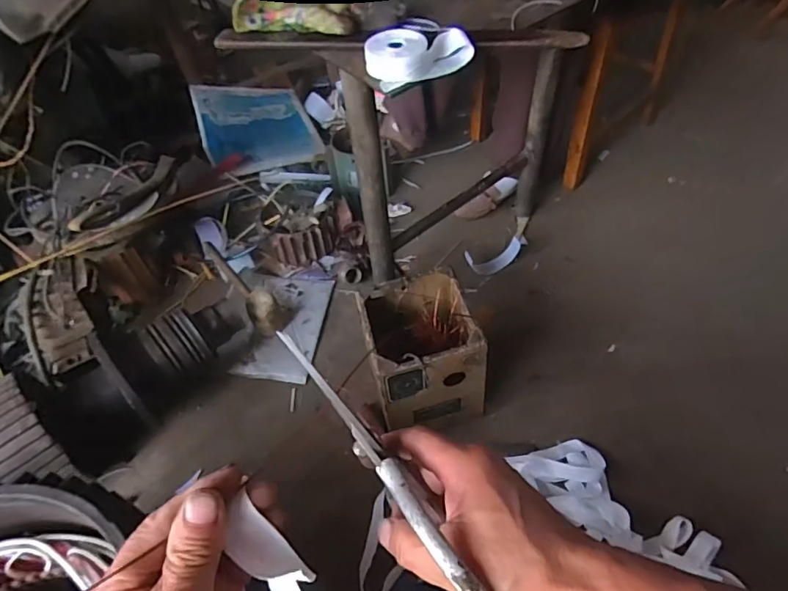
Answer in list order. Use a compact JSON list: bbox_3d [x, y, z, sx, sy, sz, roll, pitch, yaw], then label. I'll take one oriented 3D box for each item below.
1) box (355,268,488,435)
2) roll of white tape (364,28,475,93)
[{"bbox_3d":[0.050,0.117,0.966,0.182,0.259,0.206,-15,50,-6],"label":"box"},{"bbox_3d":[0.028,-0.286,0.602,0.121,0.039,0.063,-23,52,-13],"label":"roll of white tape"}]

